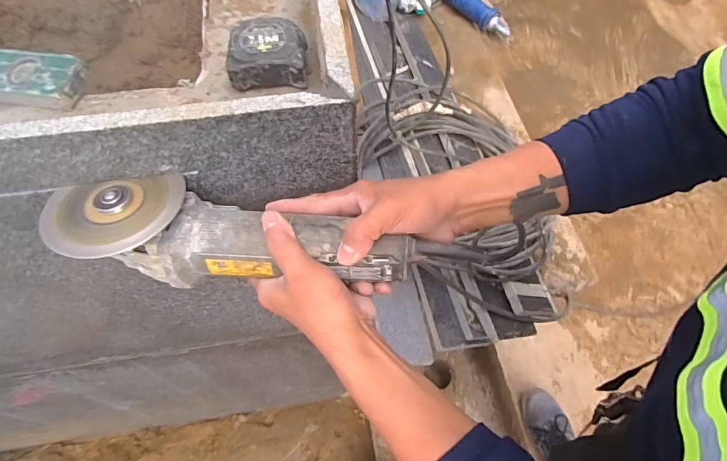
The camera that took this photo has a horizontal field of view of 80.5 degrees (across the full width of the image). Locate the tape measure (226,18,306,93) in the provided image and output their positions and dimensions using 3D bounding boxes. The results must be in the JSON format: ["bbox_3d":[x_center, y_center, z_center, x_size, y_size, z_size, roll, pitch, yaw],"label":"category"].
[{"bbox_3d":[-0.105,-0.196,0.474,0.084,0.036,0.074,-5,58,-2],"label":"tape measure"}]

